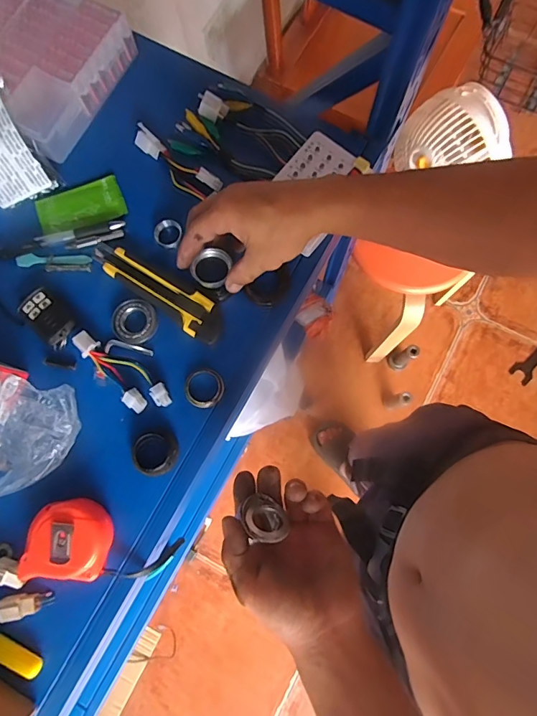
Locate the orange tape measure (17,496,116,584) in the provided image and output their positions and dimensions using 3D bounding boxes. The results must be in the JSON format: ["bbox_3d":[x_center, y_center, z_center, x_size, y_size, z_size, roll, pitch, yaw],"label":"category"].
[{"bbox_3d":[-0.175,0.160,0.384,0.066,0.031,0.062,5,79,2],"label":"orange tape measure"}]

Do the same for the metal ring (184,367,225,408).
[{"bbox_3d":[-0.063,0.029,0.423,0.037,0.009,0.038,0,79,1],"label":"metal ring"}]

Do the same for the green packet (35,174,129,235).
[{"bbox_3d":[-0.199,-0.159,0.463,0.089,0.006,0.050,-22,79,-3],"label":"green packet"}]

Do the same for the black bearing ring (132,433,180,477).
[{"bbox_3d":[-0.106,0.090,0.407,0.040,0.011,0.040,0,79,1],"label":"black bearing ring"}]

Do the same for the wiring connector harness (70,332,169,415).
[{"bbox_3d":[-0.145,0.016,0.421,0.110,0.012,0.036,36,82,8],"label":"wiring connector harness"}]

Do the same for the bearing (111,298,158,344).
[{"bbox_3d":[-0.134,-0.038,0.434,0.044,0.008,0.044,0,79,1],"label":"bearing"}]

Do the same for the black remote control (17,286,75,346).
[{"bbox_3d":[-0.222,-0.042,0.435,0.062,0.008,0.036,40,82,8],"label":"black remote control"}]

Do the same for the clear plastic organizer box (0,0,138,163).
[{"bbox_3d":[-0.270,-0.328,0.469,0.196,0.053,0.172,28,81,6],"label":"clear plastic organizer box"}]

